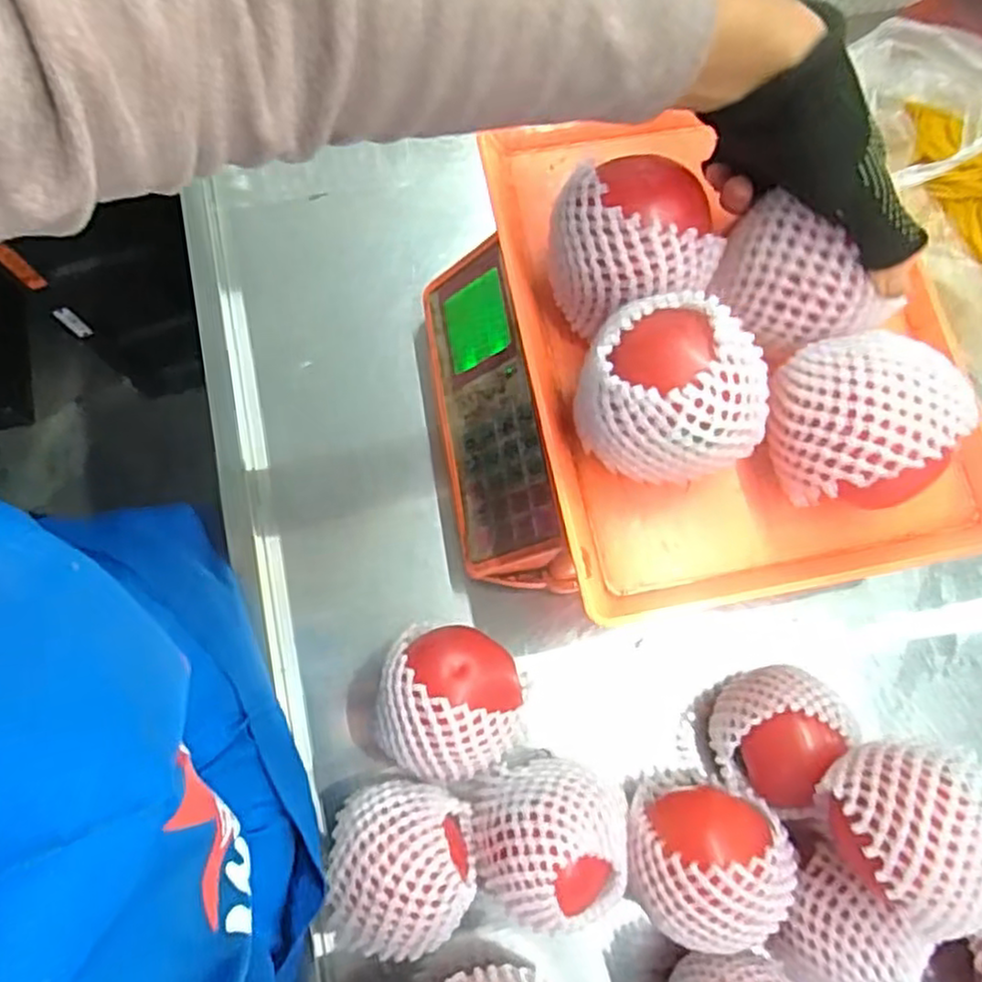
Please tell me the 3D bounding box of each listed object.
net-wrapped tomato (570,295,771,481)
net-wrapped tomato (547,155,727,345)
[{"bbox_3d":[0.083,-0.040,0.340,0.081,0.084,0.070,39,77,8],"label":"net-wrapped tomato"},{"bbox_3d":[0.070,-0.126,0.364,0.078,0.069,0.073,-9,75,-4],"label":"net-wrapped tomato"}]

